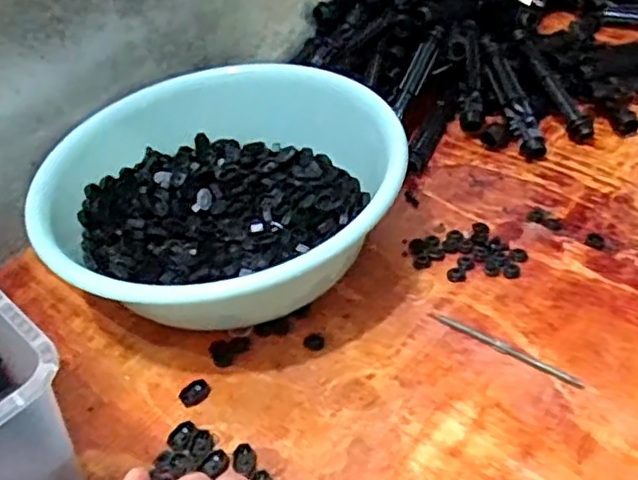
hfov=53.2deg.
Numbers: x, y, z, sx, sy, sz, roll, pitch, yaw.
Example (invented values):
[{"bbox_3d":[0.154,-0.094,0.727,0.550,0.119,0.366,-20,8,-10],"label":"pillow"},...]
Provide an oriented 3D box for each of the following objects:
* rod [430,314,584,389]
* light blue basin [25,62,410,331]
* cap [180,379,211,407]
[{"bbox_3d":[0.136,0.079,0.471,0.117,0.004,0.009,25,53,30],"label":"rod"},{"bbox_3d":[-0.087,-0.039,0.563,0.293,0.103,0.275,-4,44,4],"label":"light blue basin"},{"bbox_3d":[-0.092,0.114,0.474,0.023,0.006,0.016,-36,51,-26],"label":"cap"}]

